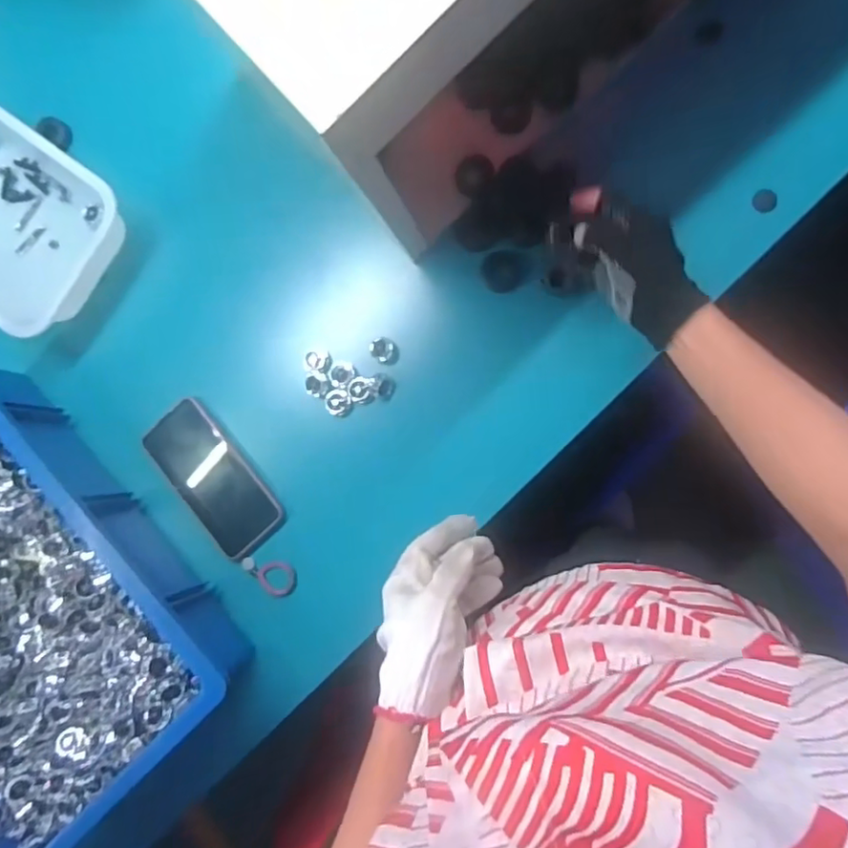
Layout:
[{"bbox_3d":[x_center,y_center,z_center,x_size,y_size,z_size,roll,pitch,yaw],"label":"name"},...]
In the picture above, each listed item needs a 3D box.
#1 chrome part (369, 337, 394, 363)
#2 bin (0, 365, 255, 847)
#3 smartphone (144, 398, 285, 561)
[{"bbox_3d":[-0.042,-0.074,0.615,0.018,0.035,0.022,40,93,8],"label":"chrome part"},{"bbox_3d":[-0.420,0.187,0.622,0.319,0.111,0.427,-44,82,4],"label":"bin"},{"bbox_3d":[-0.219,0.058,0.645,0.076,0.018,0.163,-40,82,5],"label":"smartphone"}]

